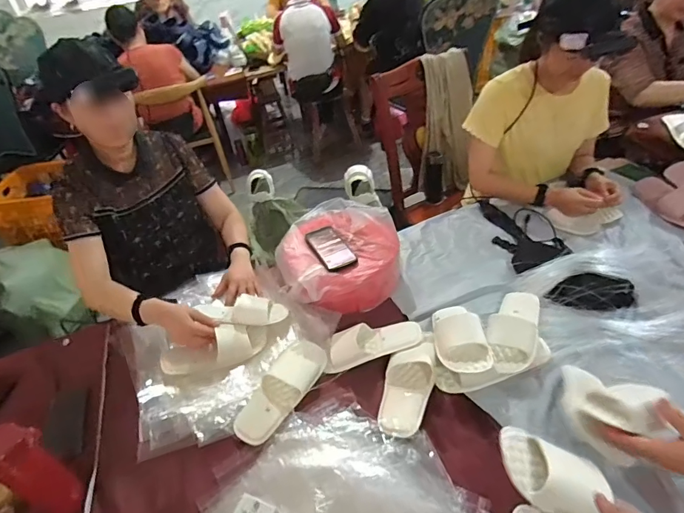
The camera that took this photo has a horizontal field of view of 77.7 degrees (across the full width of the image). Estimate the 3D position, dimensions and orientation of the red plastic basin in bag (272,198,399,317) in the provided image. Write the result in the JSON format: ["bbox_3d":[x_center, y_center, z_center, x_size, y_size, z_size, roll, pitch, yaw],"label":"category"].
[{"bbox_3d":[-0.010,-0.007,1.083,0.291,0.150,0.290,-5,40,4],"label":"red plastic basin in bag"}]

